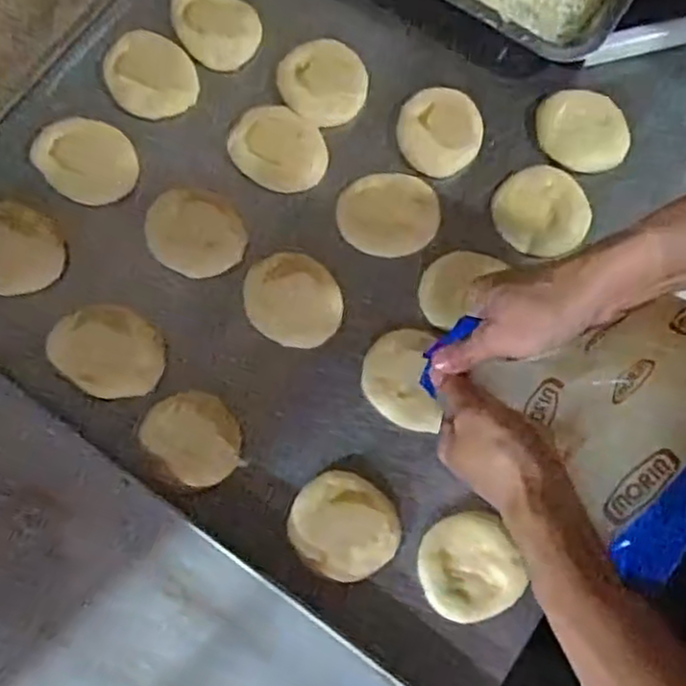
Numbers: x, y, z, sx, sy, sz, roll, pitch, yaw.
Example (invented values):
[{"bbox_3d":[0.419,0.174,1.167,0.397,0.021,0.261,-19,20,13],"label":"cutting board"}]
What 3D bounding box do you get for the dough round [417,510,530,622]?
[{"bbox_3d":[0.088,0.157,0.507,0.070,0.009,0.069,0,77,-1],"label":"dough round"}]

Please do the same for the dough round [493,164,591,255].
[{"bbox_3d":[0.158,-0.105,0.569,0.073,0.007,0.071,0,77,-1],"label":"dough round"}]

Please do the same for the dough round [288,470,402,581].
[{"bbox_3d":[0.001,0.129,0.510,0.075,0.011,0.067,33,79,6],"label":"dough round"}]

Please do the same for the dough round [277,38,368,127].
[{"bbox_3d":[-0.016,-0.214,0.591,0.072,0.008,0.074,0,77,-1],"label":"dough round"}]

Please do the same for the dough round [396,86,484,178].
[{"bbox_3d":[0.078,-0.172,0.581,0.066,0.009,0.071,0,77,-1],"label":"dough round"}]

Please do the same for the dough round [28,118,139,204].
[{"bbox_3d":[-0.202,-0.144,0.567,0.083,0.007,0.064,31,78,6],"label":"dough round"}]

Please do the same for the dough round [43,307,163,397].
[{"bbox_3d":[-0.171,0.006,0.531,0.075,0.019,0.064,35,79,6],"label":"dough round"}]

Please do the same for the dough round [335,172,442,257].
[{"bbox_3d":[0.035,-0.101,0.563,0.076,0.010,0.063,12,77,1],"label":"dough round"}]

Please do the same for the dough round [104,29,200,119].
[{"bbox_3d":[-0.158,-0.221,0.586,0.068,0.012,0.084,-23,79,-6],"label":"dough round"}]

